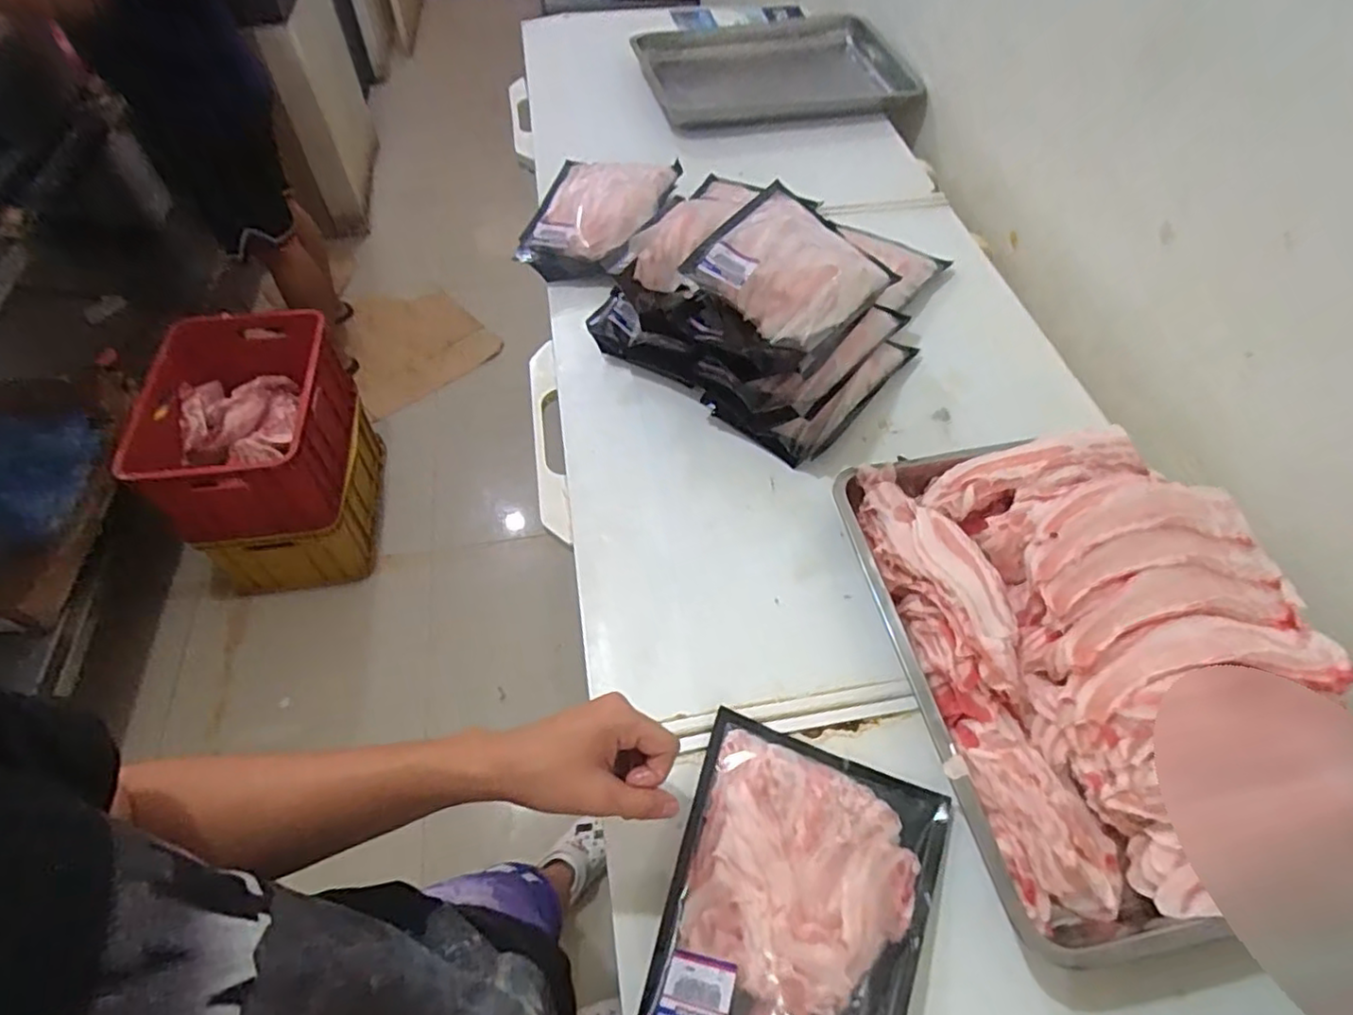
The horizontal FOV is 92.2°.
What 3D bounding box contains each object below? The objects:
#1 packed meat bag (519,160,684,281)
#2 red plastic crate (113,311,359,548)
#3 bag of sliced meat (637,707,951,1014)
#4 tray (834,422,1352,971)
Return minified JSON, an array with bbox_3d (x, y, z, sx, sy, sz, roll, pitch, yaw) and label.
[{"bbox_3d":[-0.114,-0.438,0.964,0.187,0.068,0.230,14,55,7],"label":"packed meat bag"},{"bbox_3d":[-1.073,-0.189,1.652,0.440,0.318,0.569,-11,56,-11],"label":"red plastic crate"},{"bbox_3d":[0.089,0.292,0.469,0.190,0.058,0.248,14,57,13],"label":"bag of sliced meat"},{"bbox_3d":[0.357,0.111,0.562,0.319,0.097,0.431,-11,56,-4],"label":"tray"}]

